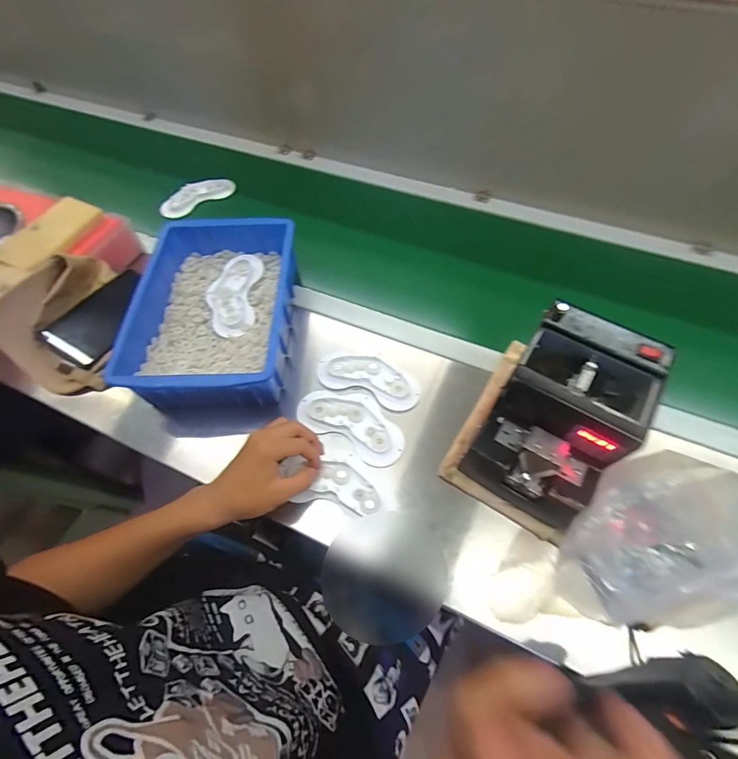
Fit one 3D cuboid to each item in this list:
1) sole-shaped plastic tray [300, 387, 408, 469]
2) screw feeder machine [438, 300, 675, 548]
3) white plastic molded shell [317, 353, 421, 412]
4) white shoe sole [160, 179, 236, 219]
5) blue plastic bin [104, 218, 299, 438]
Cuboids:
[{"bbox_3d":[-0.019,0.051,0.503,0.147,0.013,0.081,26,64,16],"label":"sole-shaped plastic tray"},{"bbox_3d":[0.197,0.041,0.425,0.143,0.168,0.204,30,65,17],"label":"screw feeder machine"},{"bbox_3d":[0.001,-0.003,0.532,0.146,0.014,0.064,18,62,11],"label":"white plastic molded shell"},{"bbox_3d":[-0.358,-0.384,0.786,0.155,0.015,0.059,-22,80,-5],"label":"white shoe sole"},{"bbox_3d":[-0.226,-0.097,0.564,0.214,0.100,0.310,-3,60,0],"label":"blue plastic bin"}]

